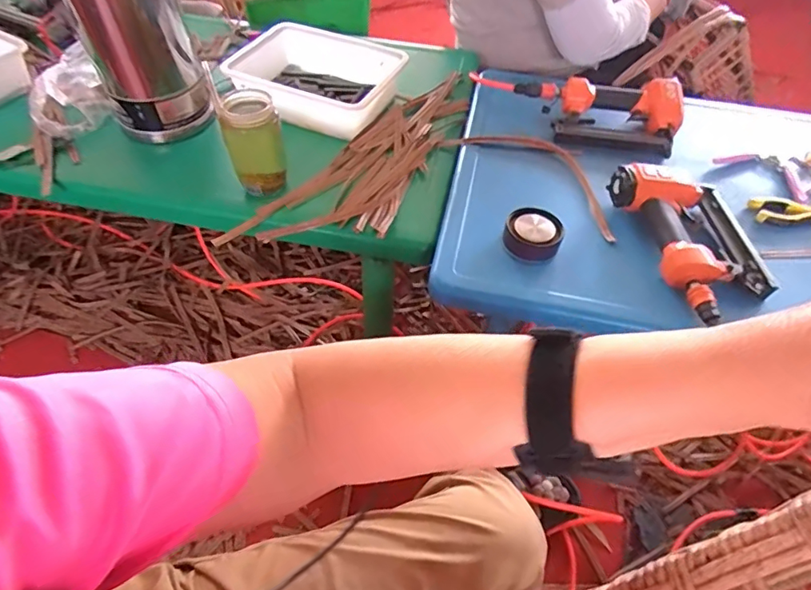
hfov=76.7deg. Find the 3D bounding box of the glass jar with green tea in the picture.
[{"bbox_3d":[-0.206,-0.204,0.704,0.073,0.132,0.061,-13,52,-13],"label":"glass jar with green tea"}]

